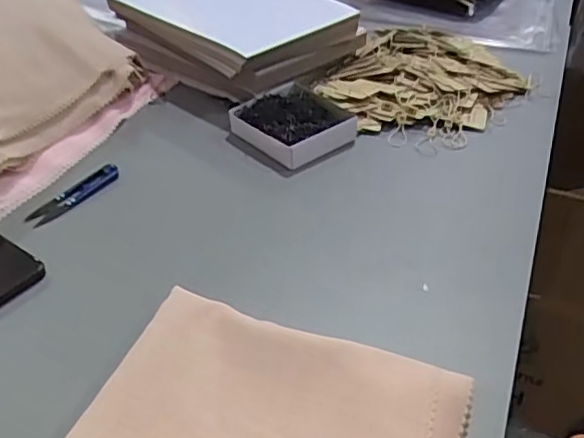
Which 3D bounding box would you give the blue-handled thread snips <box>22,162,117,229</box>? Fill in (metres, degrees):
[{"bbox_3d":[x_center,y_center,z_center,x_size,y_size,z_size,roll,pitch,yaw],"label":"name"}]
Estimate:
[{"bbox_3d":[-0.207,-0.024,0.587,0.027,0.008,0.103,23,43,27],"label":"blue-handled thread snips"}]

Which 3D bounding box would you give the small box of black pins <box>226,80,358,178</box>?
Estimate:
[{"bbox_3d":[-0.001,-0.105,0.663,0.114,0.034,0.112,-31,47,-34],"label":"small box of black pins"}]

